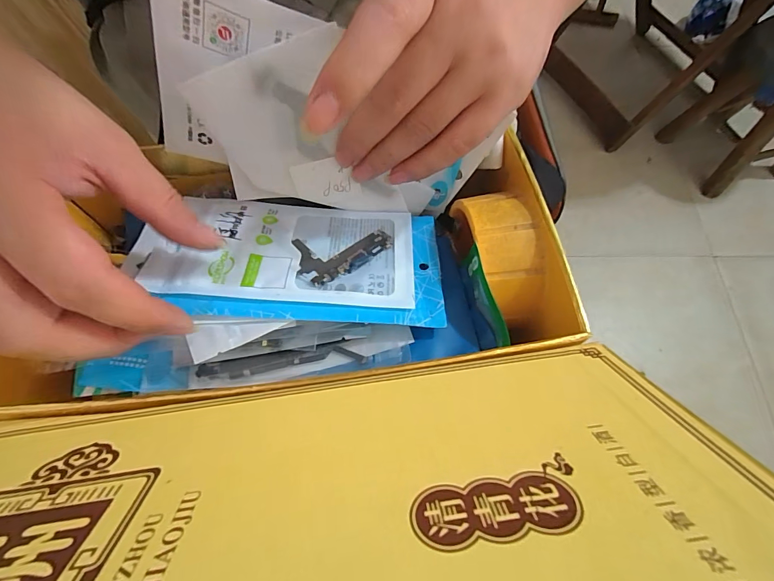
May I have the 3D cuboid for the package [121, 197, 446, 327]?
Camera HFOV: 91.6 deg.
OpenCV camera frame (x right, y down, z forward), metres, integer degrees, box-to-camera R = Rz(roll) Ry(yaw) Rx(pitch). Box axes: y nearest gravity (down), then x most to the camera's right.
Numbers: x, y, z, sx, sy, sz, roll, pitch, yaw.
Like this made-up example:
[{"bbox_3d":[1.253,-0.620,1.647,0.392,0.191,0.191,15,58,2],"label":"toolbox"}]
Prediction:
[{"bbox_3d":[-0.054,-0.021,0.223,0.169,0.005,0.088,3,52,-6],"label":"package"}]

